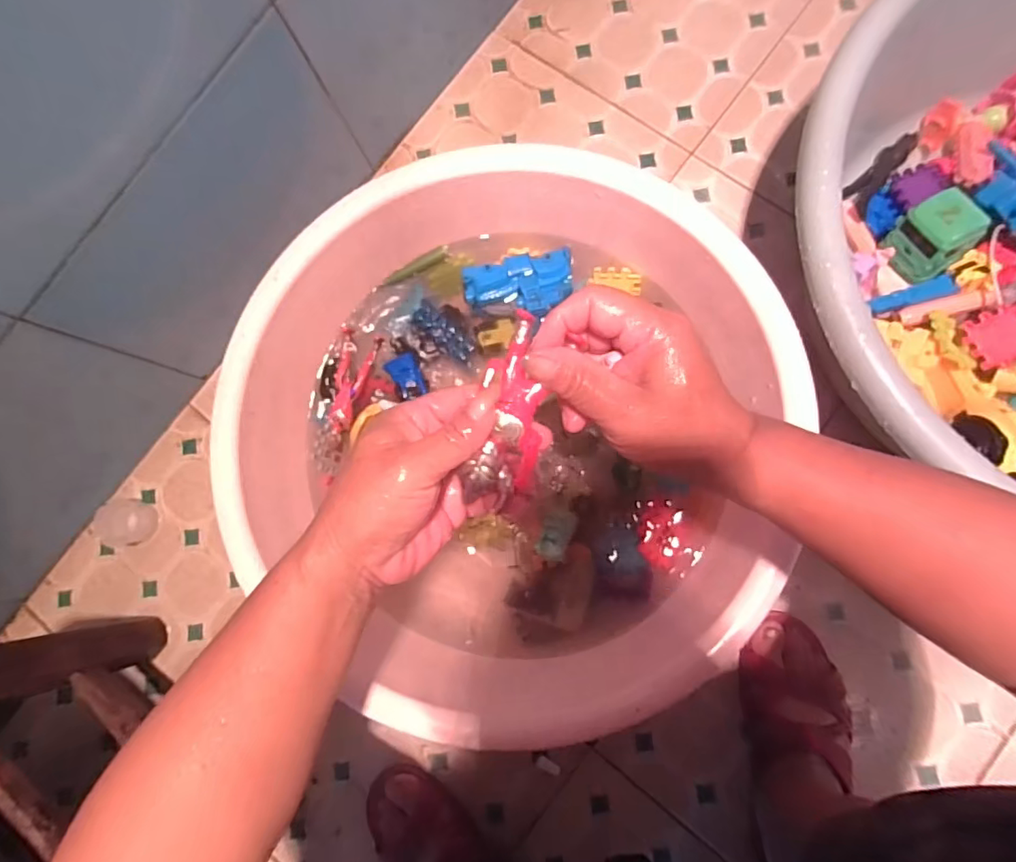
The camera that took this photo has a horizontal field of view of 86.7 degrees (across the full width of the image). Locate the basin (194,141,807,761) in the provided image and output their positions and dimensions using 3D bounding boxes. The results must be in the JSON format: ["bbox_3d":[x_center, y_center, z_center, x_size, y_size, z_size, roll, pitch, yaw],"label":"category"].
[{"bbox_3d":[0.012,-0.008,0.496,0.454,0.141,0.476,-1,85,7],"label":"basin"}]

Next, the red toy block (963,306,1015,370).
[{"bbox_3d":[0.467,-0.089,0.505,0.053,0.014,0.053,-25,72,39],"label":"red toy block"}]

